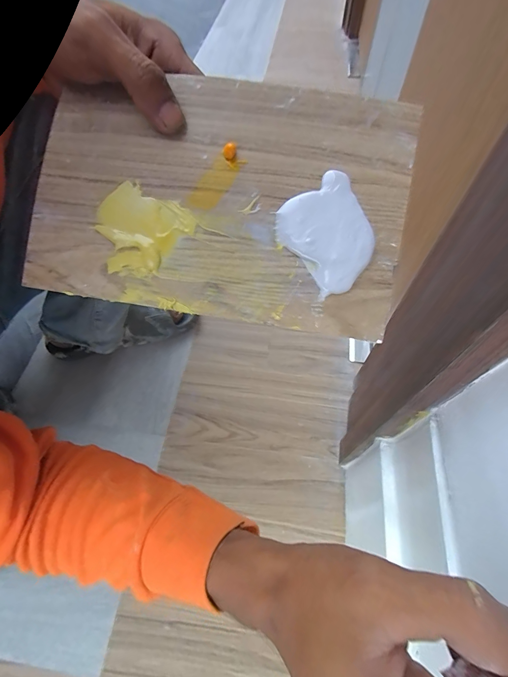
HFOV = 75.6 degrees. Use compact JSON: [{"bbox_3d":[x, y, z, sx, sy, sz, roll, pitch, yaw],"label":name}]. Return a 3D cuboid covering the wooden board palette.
[{"bbox_3d":[-0.025,-0.089,0.214,0.239,0.007,0.147,10,91,3],"label":"wooden board palette"}]

